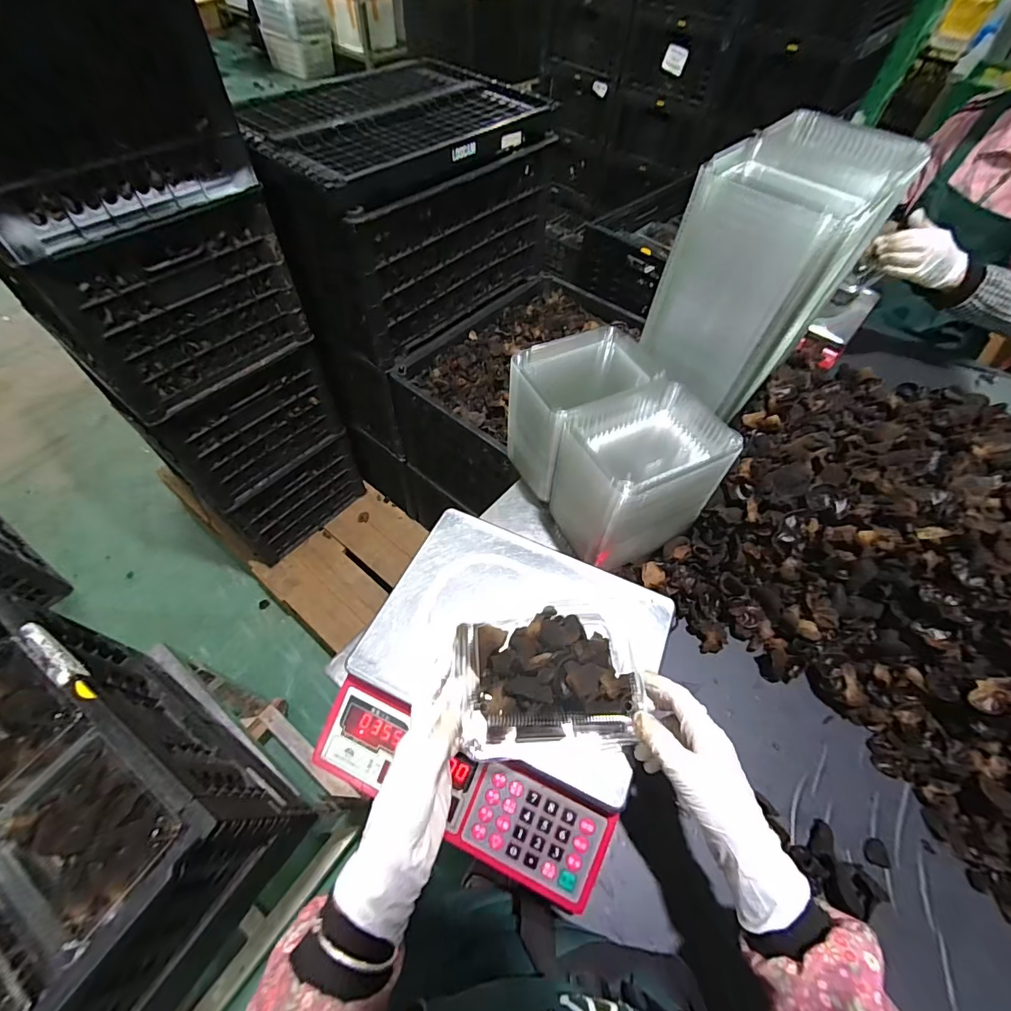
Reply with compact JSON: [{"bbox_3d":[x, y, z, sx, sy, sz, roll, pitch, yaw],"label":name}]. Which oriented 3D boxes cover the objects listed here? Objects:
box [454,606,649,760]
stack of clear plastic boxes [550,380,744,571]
[{"bbox_3d":[0.043,0.161,0.432,0.168,0.060,0.121,-2,56,-5],"label":"box"},{"bbox_3d":[0.165,-0.039,0.595,0.174,0.168,0.155,-26,61,-19],"label":"stack of clear plastic boxes"}]

